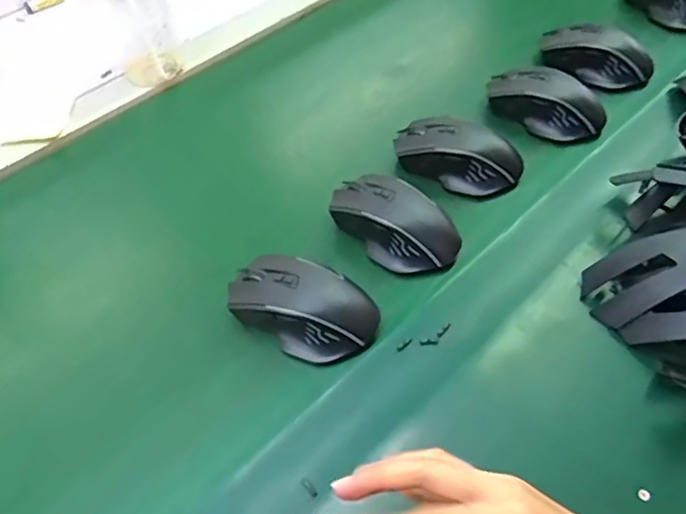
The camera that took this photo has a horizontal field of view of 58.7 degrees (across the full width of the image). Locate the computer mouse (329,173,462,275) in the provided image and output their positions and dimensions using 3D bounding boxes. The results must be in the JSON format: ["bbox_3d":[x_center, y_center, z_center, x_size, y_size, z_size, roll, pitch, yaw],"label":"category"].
[{"bbox_3d":[0.041,-0.031,0.512,0.112,0.034,0.064,26,57,22],"label":"computer mouse"}]

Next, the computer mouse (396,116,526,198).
[{"bbox_3d":[0.105,-0.098,0.565,0.117,0.039,0.061,26,57,22],"label":"computer mouse"}]

